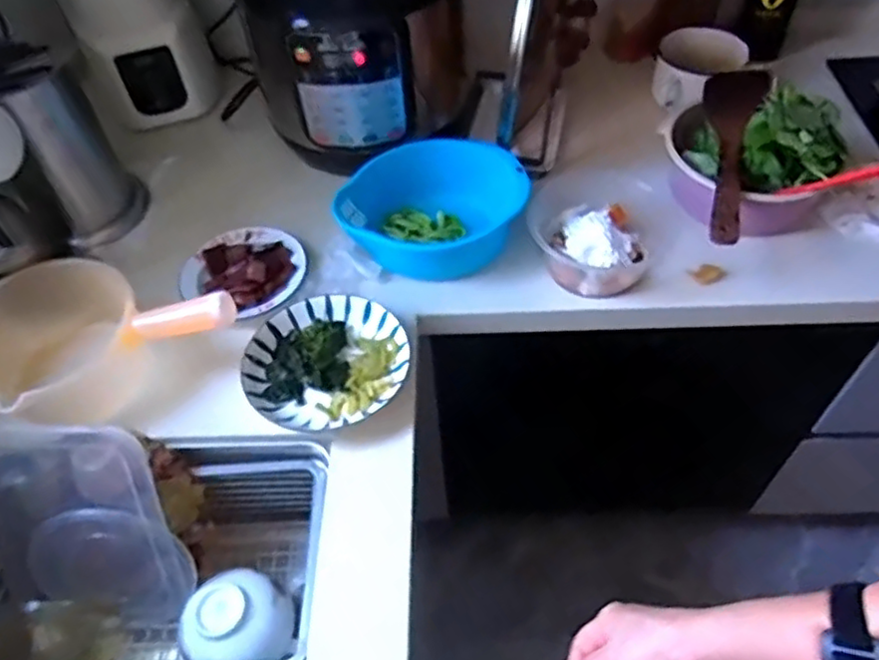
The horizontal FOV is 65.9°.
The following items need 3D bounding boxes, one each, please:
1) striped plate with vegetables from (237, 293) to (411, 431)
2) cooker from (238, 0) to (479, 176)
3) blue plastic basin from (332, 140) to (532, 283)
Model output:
[{"bbox_3d":[-0.127,0.033,0.752,0.174,0.028,0.166,-1,51,2],"label":"striped plate with vegetables"},{"bbox_3d":[-0.107,-0.411,0.906,0.250,0.296,0.279,26,57,22],"label":"cooker"},{"bbox_3d":[-0.005,-0.150,0.857,0.184,0.085,0.219,35,61,27],"label":"blue plastic basin"}]

